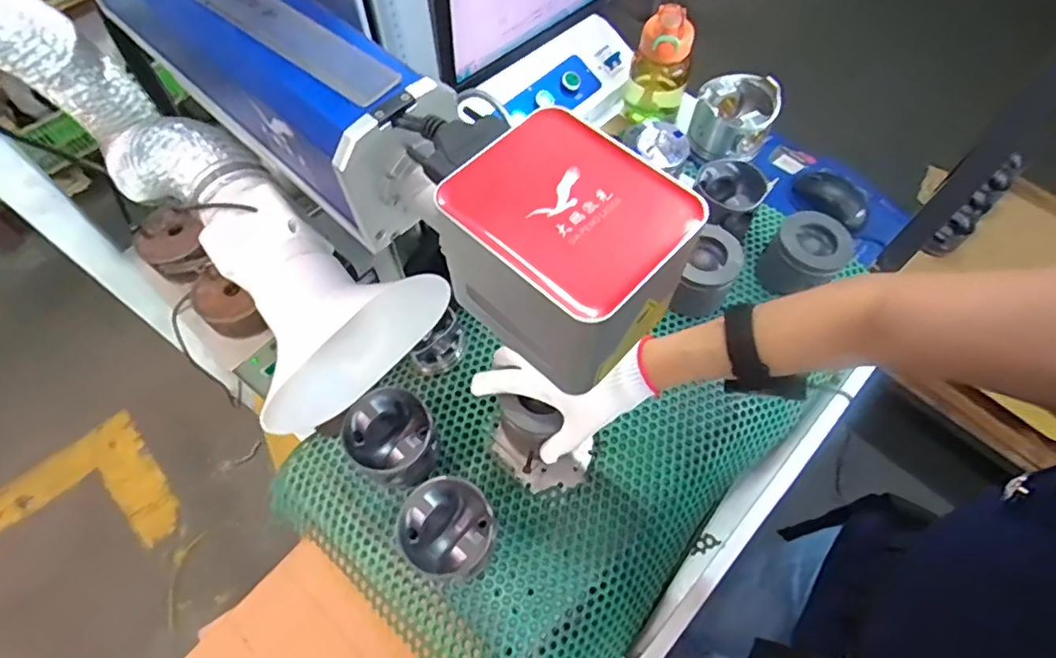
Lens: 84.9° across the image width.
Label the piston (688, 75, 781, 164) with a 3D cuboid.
[{"bbox_3d":[0.302,-0.315,0.847,0.112,0.091,0.104,21,63,11],"label":"piston"}]

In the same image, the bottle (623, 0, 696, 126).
[{"bbox_3d":[0.197,-0.385,0.870,0.087,0.180,0.072,14,62,8],"label":"bottle"}]

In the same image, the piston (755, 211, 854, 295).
[{"bbox_3d":[0.350,-0.091,0.738,0.088,0.077,0.098,38,68,19],"label":"piston"}]

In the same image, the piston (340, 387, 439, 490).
[{"bbox_3d":[-0.138,0.118,0.611,0.093,0.075,0.086,0,61,0],"label":"piston"}]

